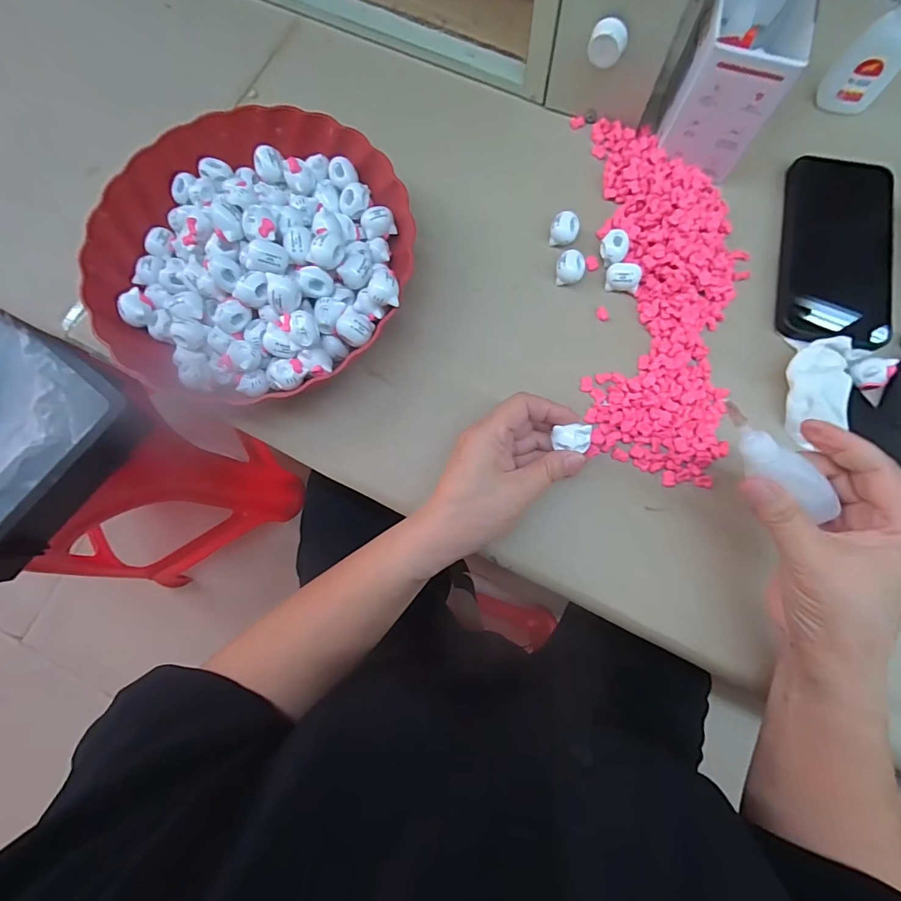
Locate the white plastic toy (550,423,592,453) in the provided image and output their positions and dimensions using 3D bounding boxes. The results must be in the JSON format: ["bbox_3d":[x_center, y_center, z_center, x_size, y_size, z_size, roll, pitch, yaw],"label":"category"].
[{"bbox_3d":[0.082,-0.008,0.297,0.023,0.007,0.017,4,78,2],"label":"white plastic toy"}]

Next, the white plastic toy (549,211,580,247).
[{"bbox_3d":[0.094,-0.180,0.363,0.022,0.021,0.021,0,78,1],"label":"white plastic toy"}]

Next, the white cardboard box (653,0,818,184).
[{"bbox_3d":[0.210,-0.286,0.338,0.076,0.093,0.093,21,80,5],"label":"white cardboard box"}]

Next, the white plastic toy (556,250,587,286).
[{"bbox_3d":[0.097,-0.146,0.357,0.023,0.018,0.022,19,79,5],"label":"white plastic toy"}]

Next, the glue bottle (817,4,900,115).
[{"bbox_3d":[0.335,-0.312,0.344,0.045,0.090,0.028,39,82,8],"label":"glue bottle"}]

